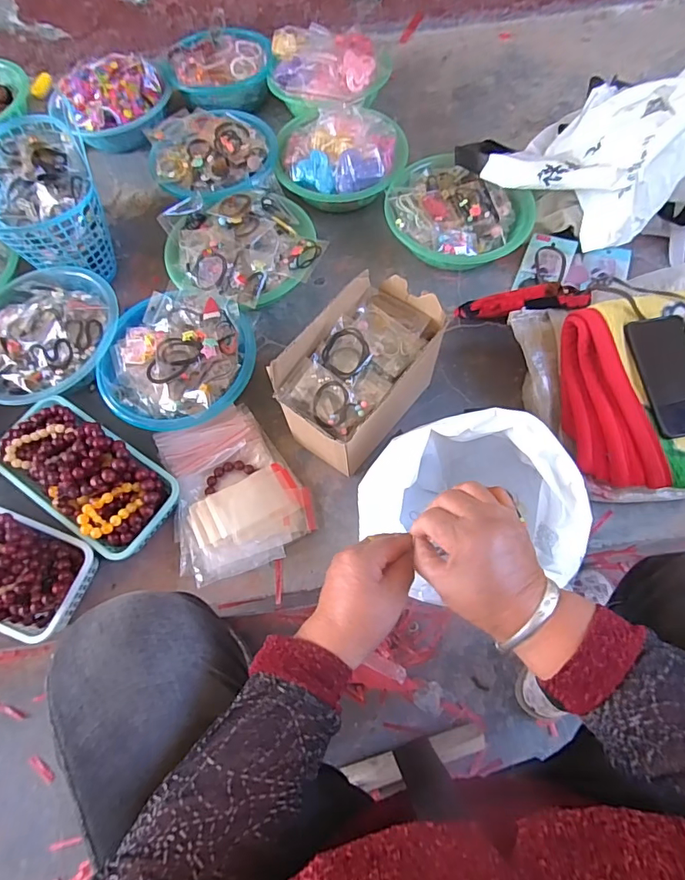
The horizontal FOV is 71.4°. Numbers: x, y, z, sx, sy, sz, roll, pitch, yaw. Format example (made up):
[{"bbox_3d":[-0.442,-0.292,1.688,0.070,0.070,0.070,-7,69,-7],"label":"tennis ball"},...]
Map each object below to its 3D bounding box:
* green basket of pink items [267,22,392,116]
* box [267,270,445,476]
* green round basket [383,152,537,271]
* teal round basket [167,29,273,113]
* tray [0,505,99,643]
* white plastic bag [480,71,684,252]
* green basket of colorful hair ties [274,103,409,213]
[{"bbox_3d":[-0.024,-0.708,0.935,0.231,0.102,0.256,0,67,3],"label":"green basket of pink items"},{"bbox_3d":[0.025,-0.080,0.639,0.124,0.177,0.211,37,73,17],"label":"box"},{"bbox_3d":[0.187,-0.372,0.810,0.232,0.084,0.195,31,72,15],"label":"green round basket"},{"bbox_3d":[-0.248,-0.761,0.974,0.204,0.062,0.188,-5,67,1],"label":"teal round basket"},{"bbox_3d":[-0.452,0.150,0.597,0.251,0.088,0.129,18,69,10],"label":"tray"},{"bbox_3d":[0.499,-0.472,0.730,0.504,0.192,0.310,-1,67,3],"label":"white plastic bag"},{"bbox_3d":[0.000,-0.499,0.858,0.226,0.104,0.192,-7,67,0],"label":"green basket of colorful hair ties"}]

